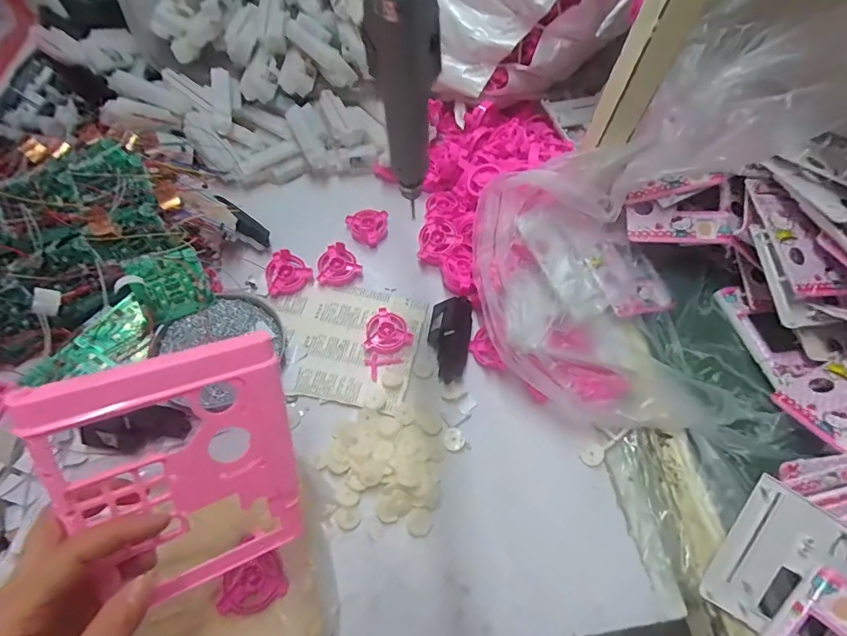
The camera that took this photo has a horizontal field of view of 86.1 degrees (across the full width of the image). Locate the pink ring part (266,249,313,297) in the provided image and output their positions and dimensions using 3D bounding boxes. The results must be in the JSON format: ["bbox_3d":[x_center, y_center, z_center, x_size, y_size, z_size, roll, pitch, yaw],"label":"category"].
[{"bbox_3d":[-0.169,-0.052,0.549,0.048,0.022,0.054,32,67,13],"label":"pink ring part"}]

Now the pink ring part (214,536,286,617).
[{"bbox_3d":[-0.141,0.223,0.386,0.051,0.008,0.056,18,61,6],"label":"pink ring part"}]

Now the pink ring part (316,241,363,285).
[{"bbox_3d":[-0.104,-0.067,0.563,0.050,0.015,0.052,2,61,-3],"label":"pink ring part"}]

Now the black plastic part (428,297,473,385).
[{"bbox_3d":[0.029,0.023,0.512,0.047,0.023,0.093,10,61,2],"label":"black plastic part"}]

